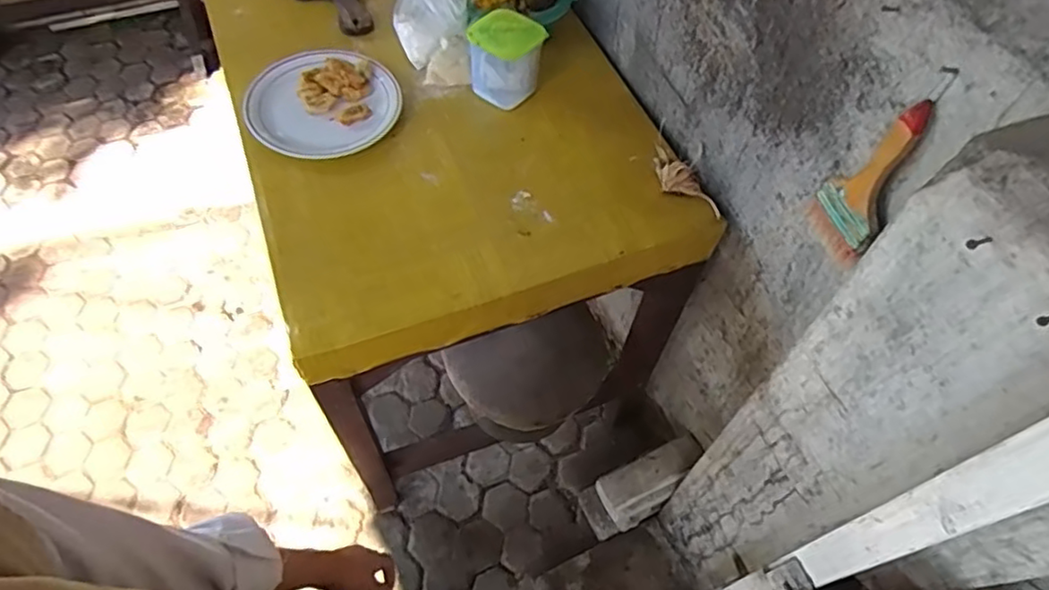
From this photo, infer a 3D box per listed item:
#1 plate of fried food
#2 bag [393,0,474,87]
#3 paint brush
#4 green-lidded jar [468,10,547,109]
[{"bbox_3d":[-0.298,-0.290,0.940,0.211,0.043,0.207,1,58,-1],"label":"plate of fried food"},{"bbox_3d":[-0.146,-0.437,0.990,0.109,0.117,0.191,-6,59,-5],"label":"bag"},{"bbox_3d":[0.348,-0.114,0.647,0.018,0.200,0.079,-23,62,-15],"label":"paint brush"},{"bbox_3d":[-0.025,-0.356,0.960,0.096,0.105,0.088,36,64,19],"label":"green-lidded jar"}]

